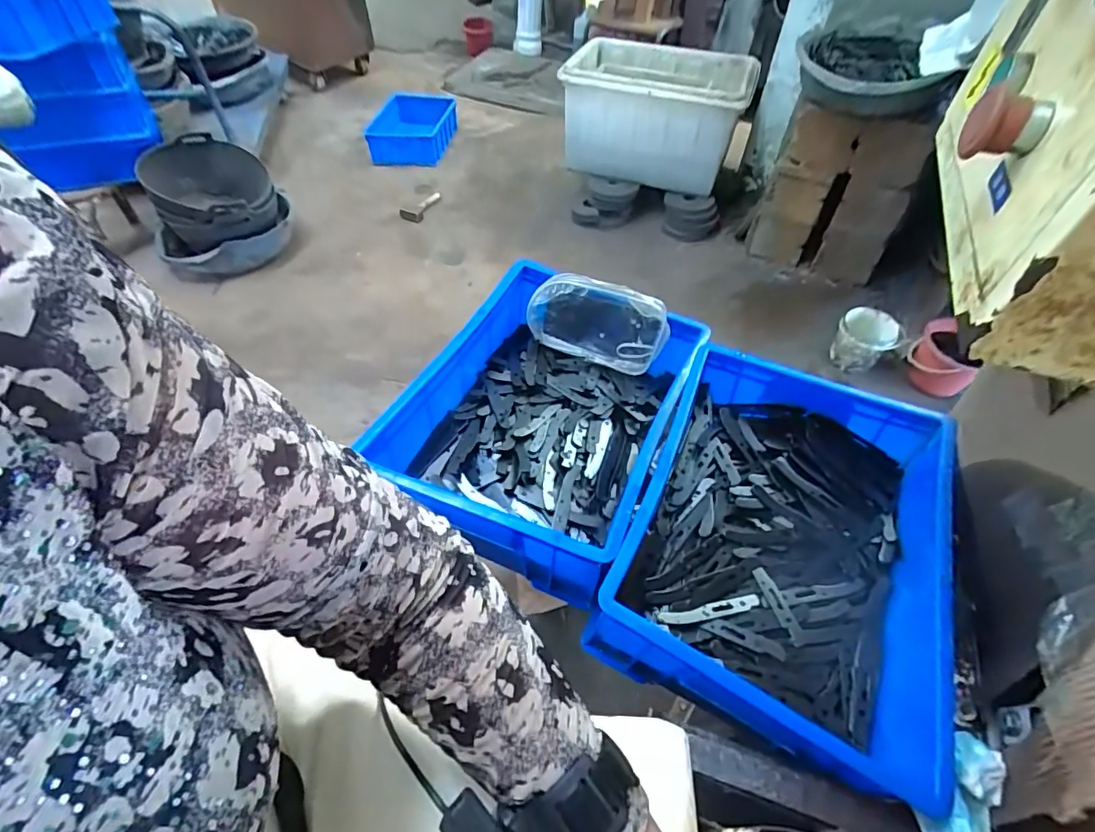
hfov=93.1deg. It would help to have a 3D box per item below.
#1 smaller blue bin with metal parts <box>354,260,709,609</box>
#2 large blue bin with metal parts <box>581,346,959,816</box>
[{"bbox_3d":[0.005,-0.018,0.666,0.296,0.112,0.410,23,57,14],"label":"smaller blue bin with metal parts"},{"bbox_3d":[0.267,0.125,0.569,0.316,0.113,0.415,23,57,14],"label":"large blue bin with metal parts"}]

